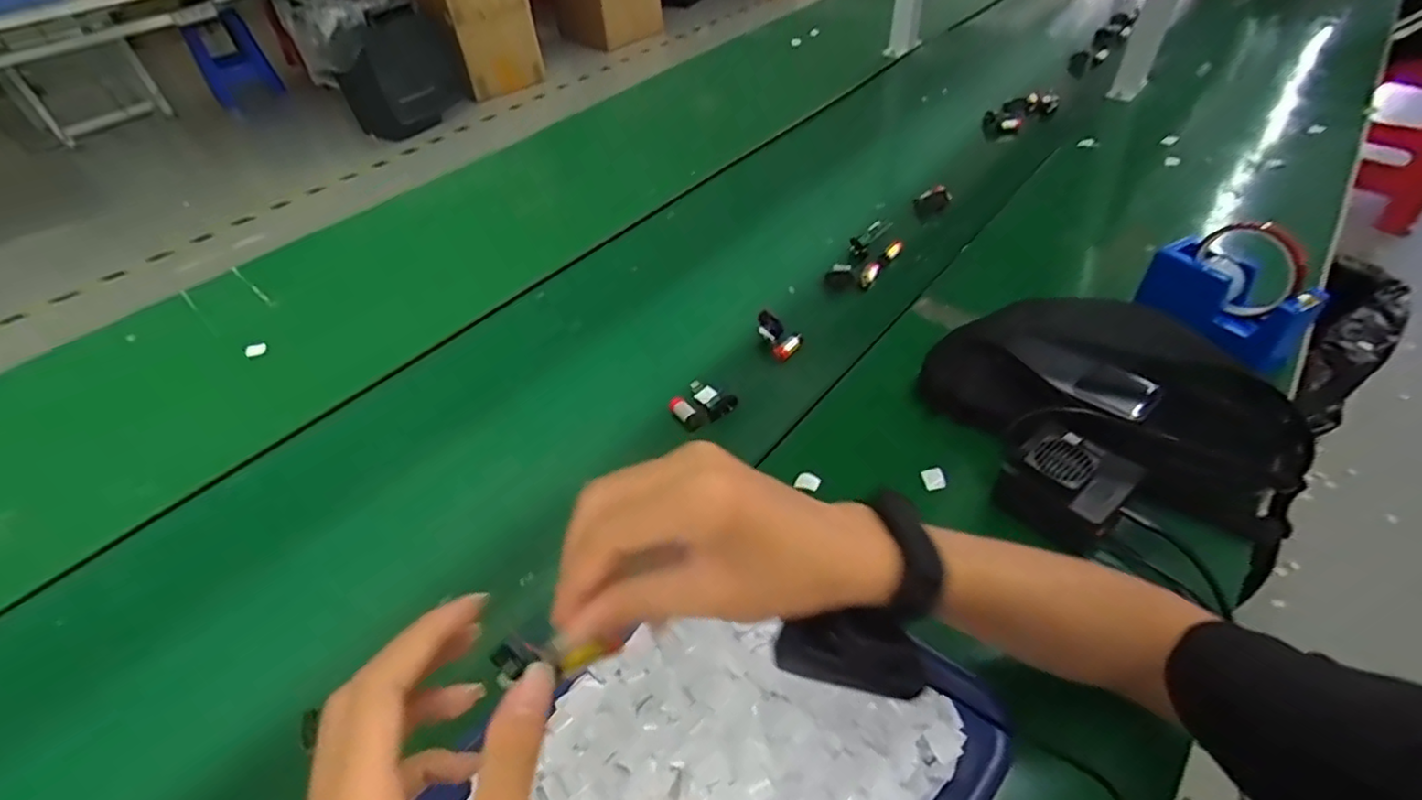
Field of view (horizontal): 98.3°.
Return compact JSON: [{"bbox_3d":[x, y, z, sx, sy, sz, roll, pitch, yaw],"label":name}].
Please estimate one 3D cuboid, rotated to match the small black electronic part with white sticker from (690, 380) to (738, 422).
[{"bbox_3d":[0.000,-0.005,0.617,0.030,0.015,0.058,-28,54,-17],"label":"small black electronic part with white sticker"}]

